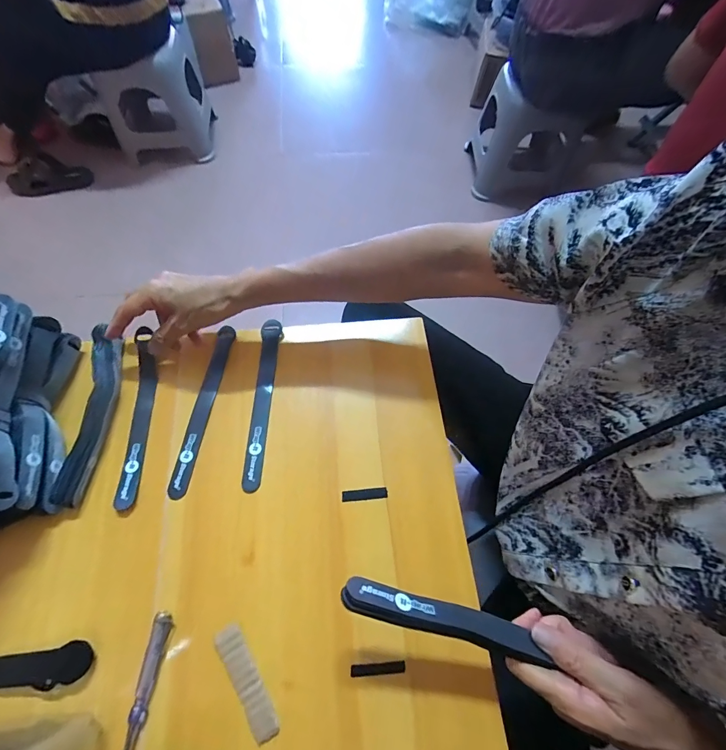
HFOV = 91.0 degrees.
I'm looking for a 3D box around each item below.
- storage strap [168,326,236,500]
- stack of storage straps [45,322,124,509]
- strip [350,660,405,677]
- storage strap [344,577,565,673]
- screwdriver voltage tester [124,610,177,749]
[{"bbox_3d":[-0.180,0.034,0.404,0.020,0.009,0.198,6,67,2],"label":"storage strap"},{"bbox_3d":[-0.291,0.040,0.383,0.024,0.032,0.187,1,71,1],"label":"stack of storage straps"},{"bbox_3d":[0.013,0.260,0.315,0.047,0.004,0.008,-3,66,-4],"label":"strip"},{"bbox_3d":[0.061,0.180,0.261,0.154,0.014,0.022,19,64,-4],"label":"storage strap"},{"bbox_3d":[-0.182,0.262,0.297,0.016,0.010,0.109,6,66,0],"label":"screwdriver voltage tester"}]

